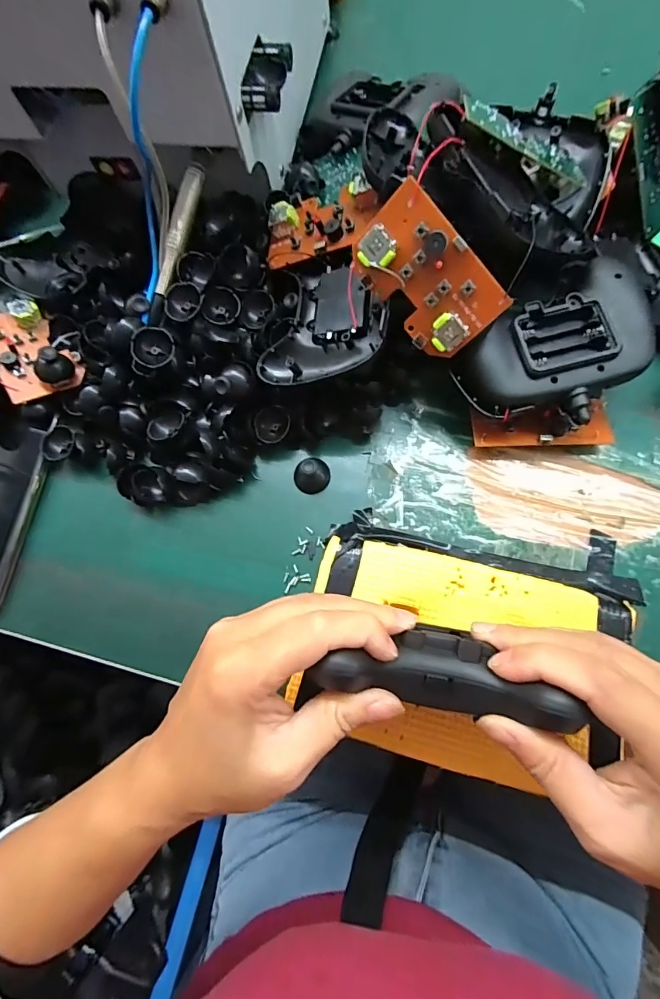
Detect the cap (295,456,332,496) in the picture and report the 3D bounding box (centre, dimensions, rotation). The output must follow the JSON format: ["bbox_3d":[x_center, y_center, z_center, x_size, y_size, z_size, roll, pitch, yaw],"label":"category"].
[{"bbox_3d":[-0.013,-0.019,0.315,0.026,0.022,0.023,-20,73,0],"label":"cap"}]

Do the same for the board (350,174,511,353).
[{"bbox_3d":[0.059,-0.133,0.262,0.055,0.013,0.089,-40,103,23],"label":"board"}]

